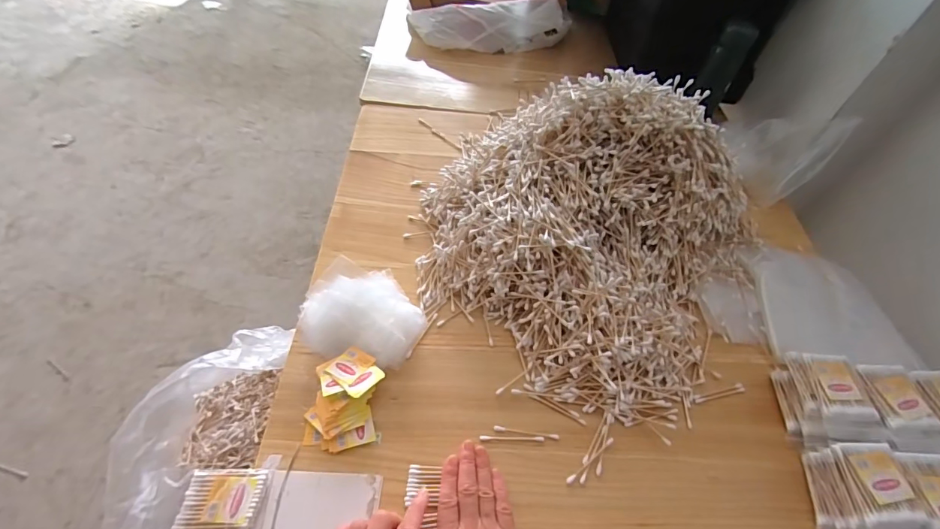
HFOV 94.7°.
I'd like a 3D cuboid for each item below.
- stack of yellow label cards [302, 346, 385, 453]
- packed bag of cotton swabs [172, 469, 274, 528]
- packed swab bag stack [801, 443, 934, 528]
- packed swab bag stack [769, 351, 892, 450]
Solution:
[{"bbox_3d":[-0.132,0.138,0.456,0.070,0.023,0.101,8,52,-1],"label":"stack of yellow label cards"},{"bbox_3d":[-0.228,0.221,0.400,0.074,0.014,0.058,4,52,-4],"label":"packed bag of cotton swabs"},{"bbox_3d":[0.375,0.228,0.416,0.061,0.073,0.093,5,53,-1],"label":"packed swab bag stack"},{"bbox_3d":[0.386,0.149,0.478,0.061,0.065,0.101,1,53,-3],"label":"packed swab bag stack"}]

